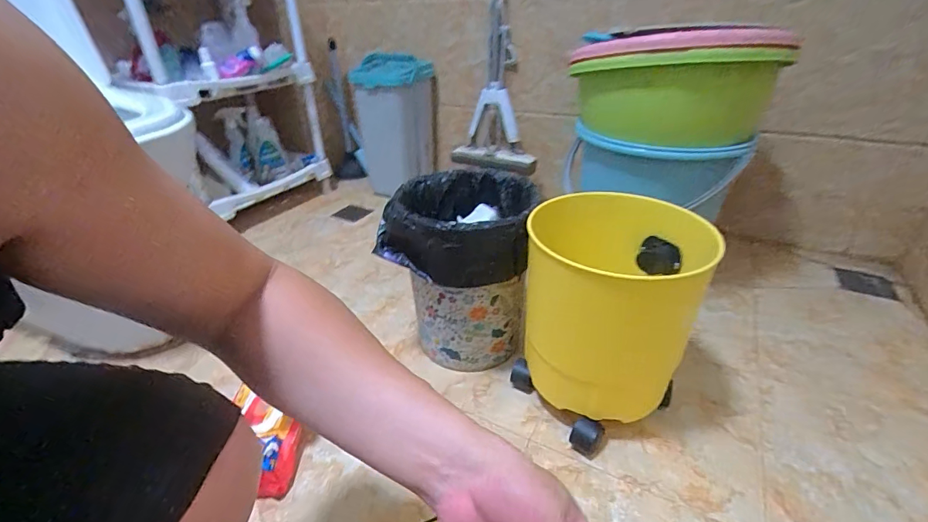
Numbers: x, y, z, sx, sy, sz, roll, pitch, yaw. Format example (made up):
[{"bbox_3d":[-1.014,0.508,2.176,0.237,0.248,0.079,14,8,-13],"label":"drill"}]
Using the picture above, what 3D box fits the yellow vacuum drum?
[{"bbox_3d":[0.209,0.089,0.634,0.215,0.294,0.238,19,36,31],"label":"yellow vacuum drum"}]

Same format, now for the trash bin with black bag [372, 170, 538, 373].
[{"bbox_3d":[-0.002,0.018,0.755,0.233,0.287,0.218,6,32,13],"label":"trash bin with black bag"}]

